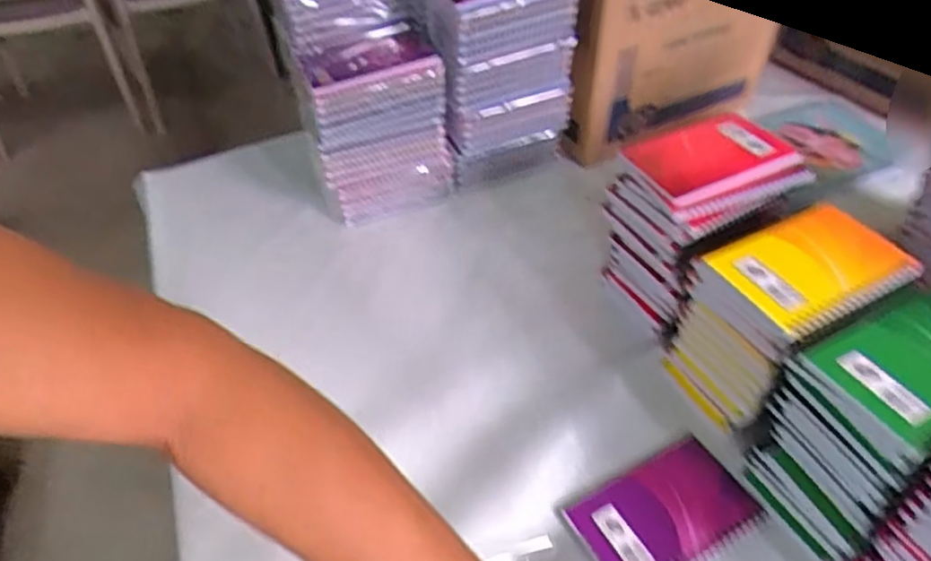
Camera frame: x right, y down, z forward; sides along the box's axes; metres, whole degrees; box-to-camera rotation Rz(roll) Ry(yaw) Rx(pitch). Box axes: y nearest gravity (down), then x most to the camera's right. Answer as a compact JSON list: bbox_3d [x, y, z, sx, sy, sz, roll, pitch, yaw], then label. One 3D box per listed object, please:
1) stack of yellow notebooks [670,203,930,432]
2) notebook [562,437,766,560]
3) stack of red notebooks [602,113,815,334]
[{"bbox_3d":[0.258,0.037,0.548,0.142,0.151,0.103,-20,48,-18],"label":"stack of yellow notebooks"},{"bbox_3d":[0.154,0.178,0.503,0.133,0.012,0.084,-22,49,-20],"label":"notebook"},{"bbox_3d":[0.222,-0.054,0.637,0.147,0.157,0.107,-20,48,-18],"label":"stack of red notebooks"}]

